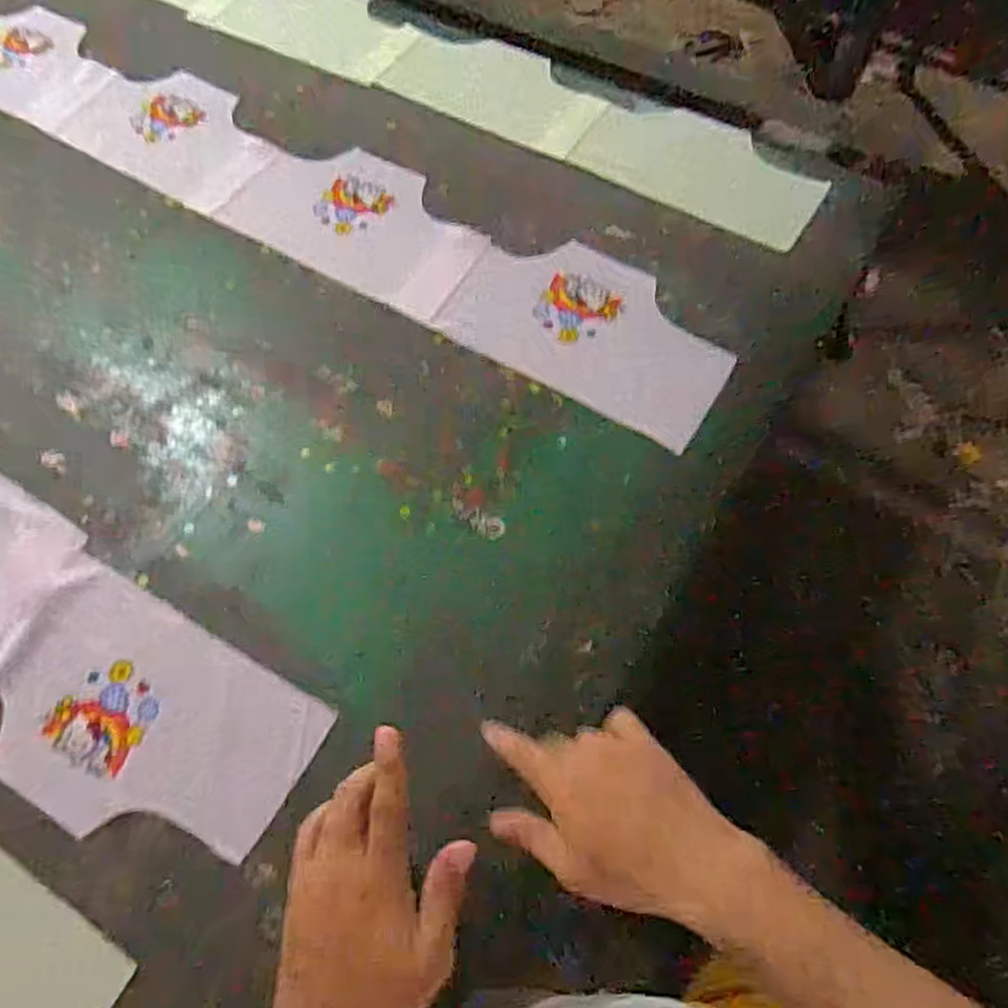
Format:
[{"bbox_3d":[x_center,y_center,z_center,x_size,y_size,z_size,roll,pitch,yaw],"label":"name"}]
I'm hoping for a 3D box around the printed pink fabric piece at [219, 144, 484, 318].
[{"bbox_3d":[-0.156,-0.312,0.800,0.288,0.004,0.162,28,70,14],"label":"printed pink fabric piece"}]

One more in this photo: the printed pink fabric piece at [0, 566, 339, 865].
[{"bbox_3d":[-0.286,0.171,0.581,0.262,0.007,0.163,27,65,11],"label":"printed pink fabric piece"}]

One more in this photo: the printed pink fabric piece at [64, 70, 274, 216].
[{"bbox_3d":[-0.390,-0.442,0.875,0.259,0.008,0.166,30,70,15],"label":"printed pink fabric piece"}]

